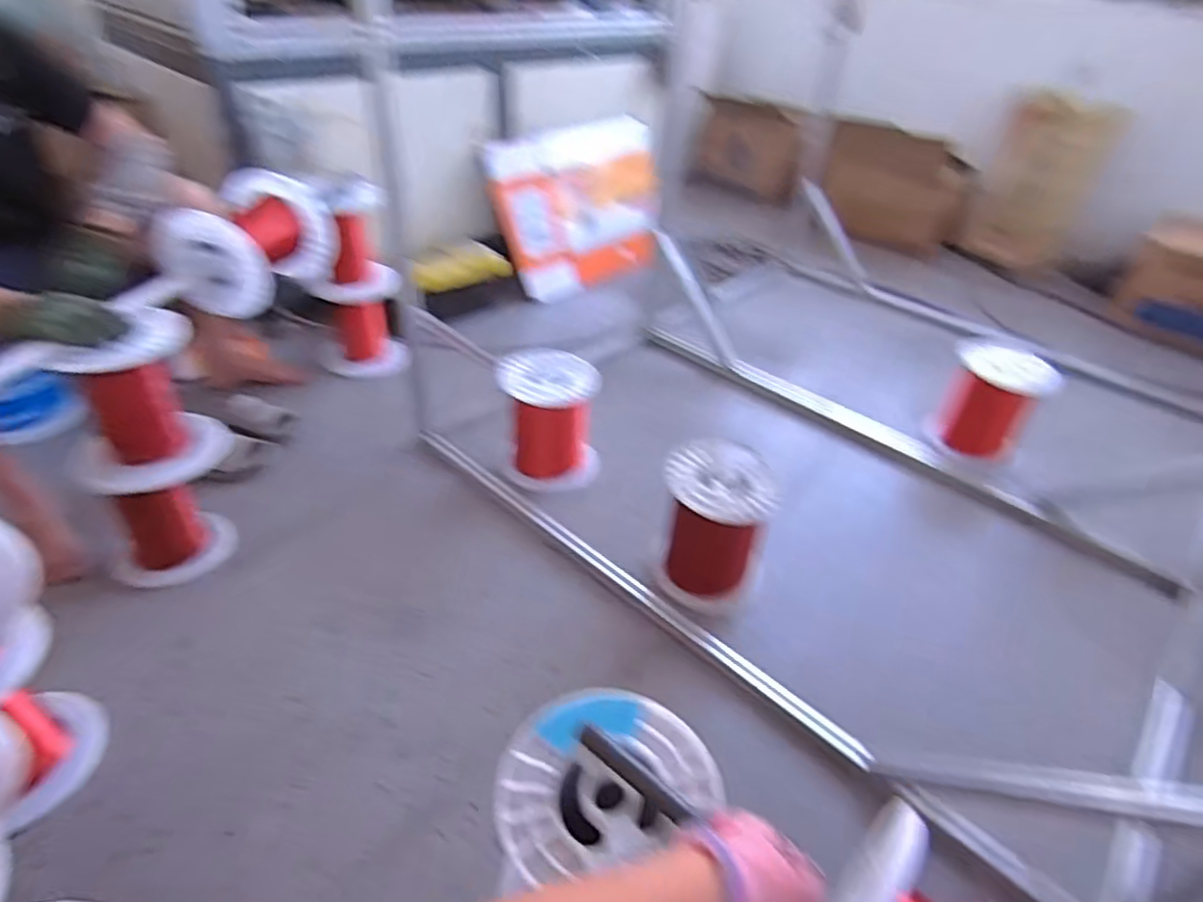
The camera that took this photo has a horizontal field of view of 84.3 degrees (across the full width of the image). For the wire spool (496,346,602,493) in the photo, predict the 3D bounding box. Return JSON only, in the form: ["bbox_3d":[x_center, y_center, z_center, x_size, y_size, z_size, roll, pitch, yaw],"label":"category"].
[{"bbox_3d":[-0.110,-0.070,1.434,0.200,0.230,0.199,3,37,-2],"label":"wire spool"}]

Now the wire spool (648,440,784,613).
[{"bbox_3d":[0.203,0.132,1.226,0.197,0.223,0.200,9,38,6],"label":"wire spool"}]

